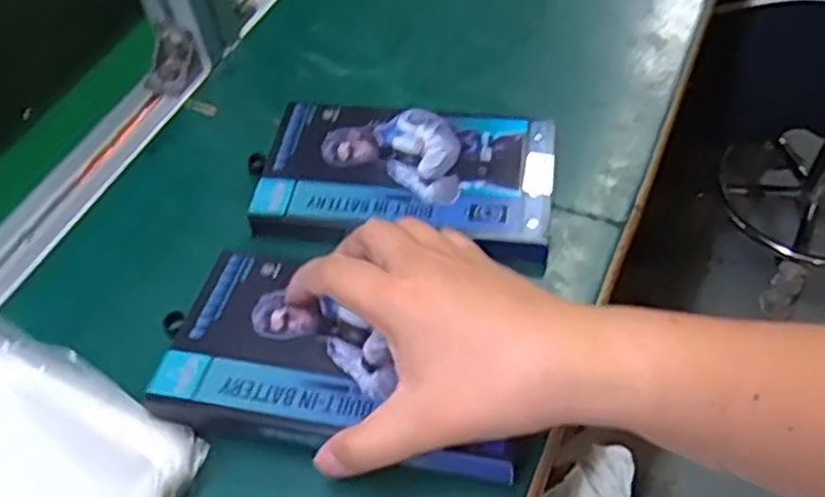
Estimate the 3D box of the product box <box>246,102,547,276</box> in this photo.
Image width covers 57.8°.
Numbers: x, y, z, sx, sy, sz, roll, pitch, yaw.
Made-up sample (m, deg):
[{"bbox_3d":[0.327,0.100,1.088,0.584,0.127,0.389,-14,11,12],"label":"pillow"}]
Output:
[{"bbox_3d":[-0.004,-0.041,0.432,0.166,0.020,0.098,5,52,9],"label":"product box"}]

